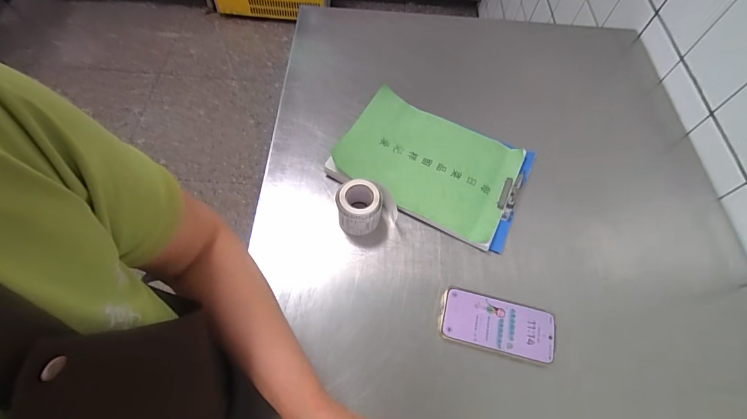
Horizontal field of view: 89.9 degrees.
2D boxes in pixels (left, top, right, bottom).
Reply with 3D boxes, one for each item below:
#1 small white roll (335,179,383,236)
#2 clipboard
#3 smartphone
[{"bbox_3d":[-0.021,-0.001,0.561,0.065,0.058,0.066,1,63,-1],"label":"small white roll"},{"bbox_3d":[0.098,-0.079,0.619,0.299,0.026,0.205,26,65,12],"label":"clipboard"},{"bbox_3d":[0.169,0.157,0.509,0.151,0.011,0.072,13,63,6],"label":"smartphone"}]

